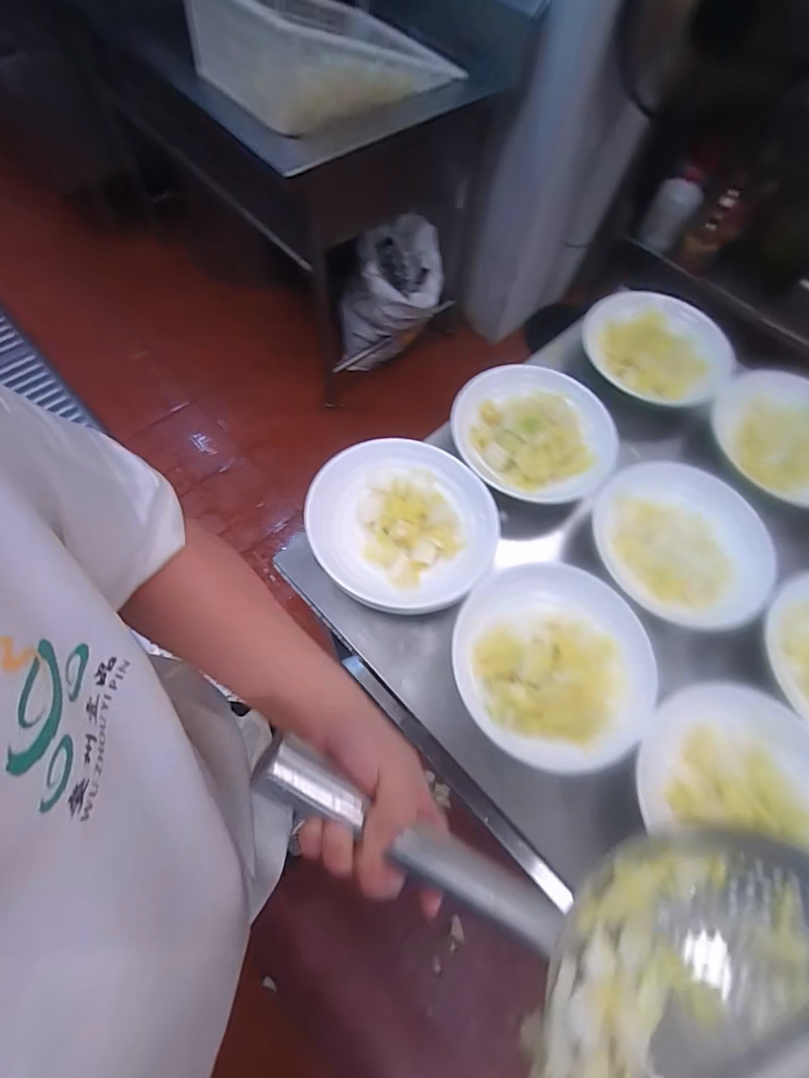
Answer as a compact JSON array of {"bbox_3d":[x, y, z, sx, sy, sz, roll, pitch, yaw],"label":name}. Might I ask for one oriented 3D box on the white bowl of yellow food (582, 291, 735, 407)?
[{"bbox_3d":[0.382,-0.292,0.727,0.218,0.056,0.166,27,69,9],"label":"white bowl of yellow food"}]

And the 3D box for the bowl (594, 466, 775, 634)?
[{"bbox_3d":[0.347,0.004,0.604,0.205,0.053,0.220,-37,75,-21],"label":"bowl"}]

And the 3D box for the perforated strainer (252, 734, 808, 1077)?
[{"bbox_3d":[0.128,0.274,0.317,0.490,0.103,0.249,37,70,5],"label":"perforated strainer"}]

